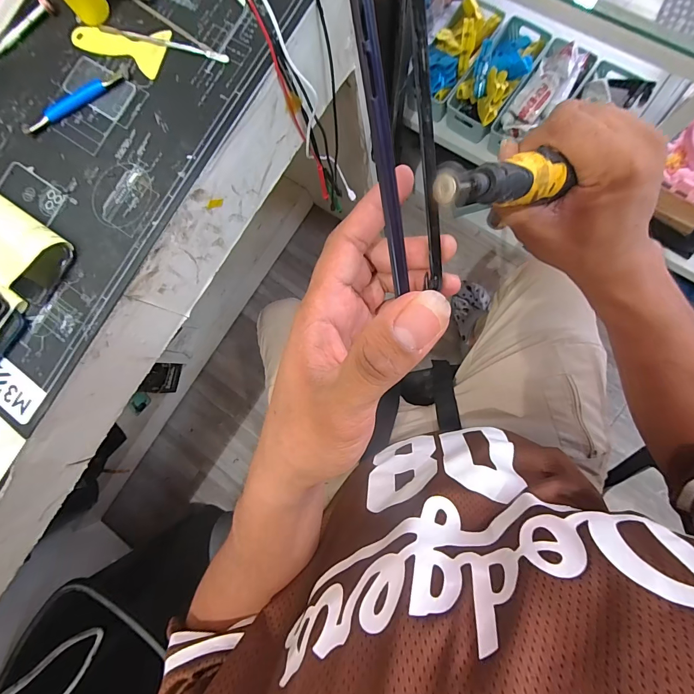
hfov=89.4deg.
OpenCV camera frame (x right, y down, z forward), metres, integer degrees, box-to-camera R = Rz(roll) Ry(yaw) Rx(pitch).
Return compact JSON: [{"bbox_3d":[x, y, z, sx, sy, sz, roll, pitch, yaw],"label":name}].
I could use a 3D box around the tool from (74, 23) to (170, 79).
[{"bbox_3d":[-0.257,-0.337,0.392,0.121,0.004,0.050,18,88,9],"label":"tool"}]

